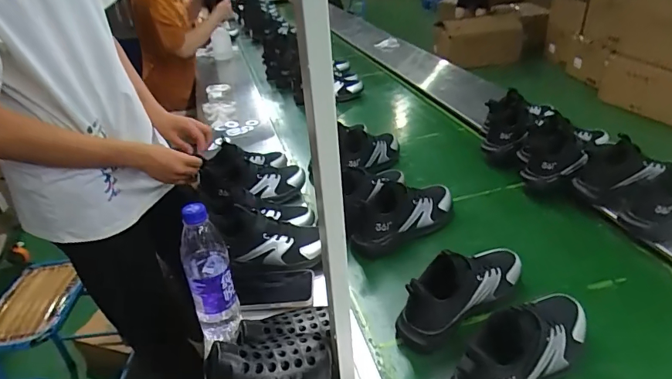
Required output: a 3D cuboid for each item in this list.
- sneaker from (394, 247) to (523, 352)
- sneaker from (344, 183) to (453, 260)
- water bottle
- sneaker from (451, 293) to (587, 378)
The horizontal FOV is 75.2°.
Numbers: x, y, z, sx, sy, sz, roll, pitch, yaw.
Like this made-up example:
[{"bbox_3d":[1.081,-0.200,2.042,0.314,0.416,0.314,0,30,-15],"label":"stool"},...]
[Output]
[{"bbox_3d":[0.209,0.144,0.693,0.245,0.095,0.078,-24,37,-30],"label":"sneaker"},{"bbox_3d":[0.148,0.041,0.898,0.253,0.104,0.090,-19,35,-23],"label":"sneaker"},{"bbox_3d":[-0.188,0.130,0.649,0.063,0.248,0.058,-15,33,-17],"label":"water bottle"},{"bbox_3d":[0.261,0.211,0.594,0.241,0.118,0.079,-23,36,-28],"label":"sneaker"}]

